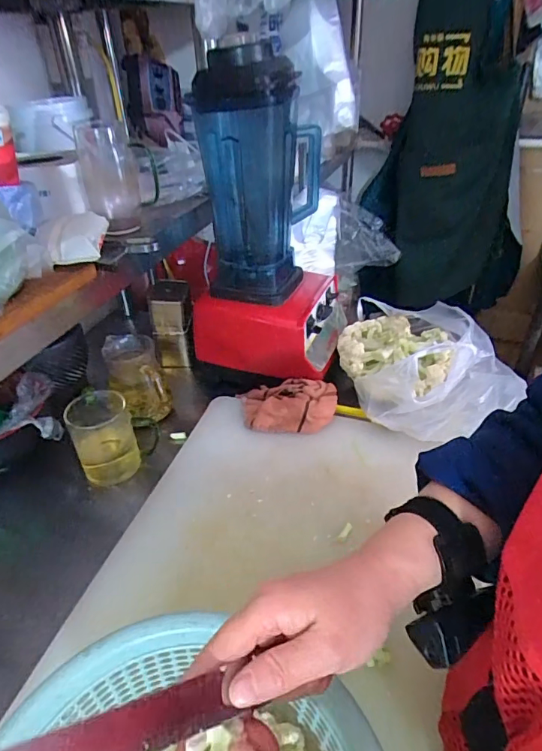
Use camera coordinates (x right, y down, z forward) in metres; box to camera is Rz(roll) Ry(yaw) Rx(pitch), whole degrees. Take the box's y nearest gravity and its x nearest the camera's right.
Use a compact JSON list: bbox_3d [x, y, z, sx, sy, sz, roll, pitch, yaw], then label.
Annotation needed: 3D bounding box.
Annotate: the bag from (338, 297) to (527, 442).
[{"bbox_3d":[0.235,-0.019,0.735,0.256,0.115,0.269,8,38,13],"label":"bag"}]

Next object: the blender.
[{"bbox_3d":[-0.002,-0.237,0.750,0.223,0.443,0.250,5,37,9],"label":"blender"}]

